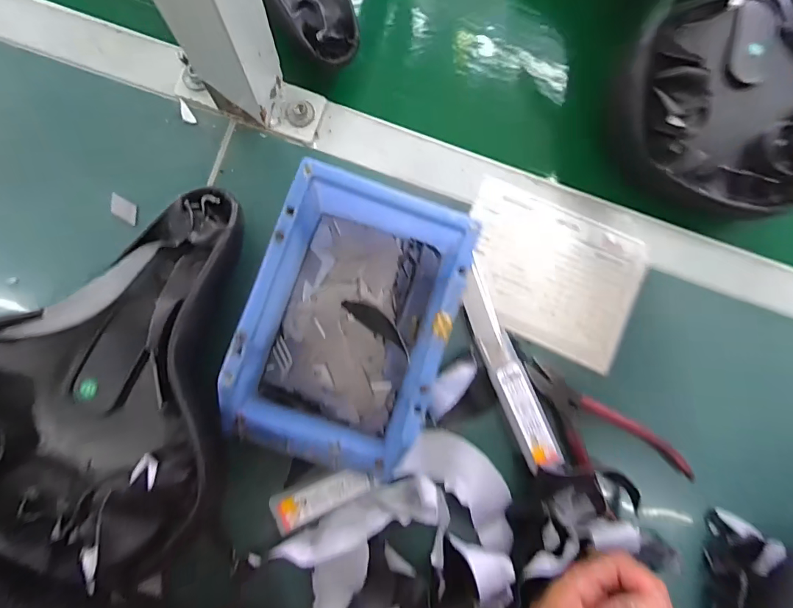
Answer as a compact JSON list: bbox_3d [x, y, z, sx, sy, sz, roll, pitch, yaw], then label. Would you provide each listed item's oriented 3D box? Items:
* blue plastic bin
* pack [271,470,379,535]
[{"bbox_3d":[-0.030,0.019,0.287,0.119,0.075,0.176,19,84,-3],"label":"blue plastic bin"},{"bbox_3d":[-0.052,0.136,0.307,0.071,0.007,0.025,-21,88,-6],"label":"pack"}]

